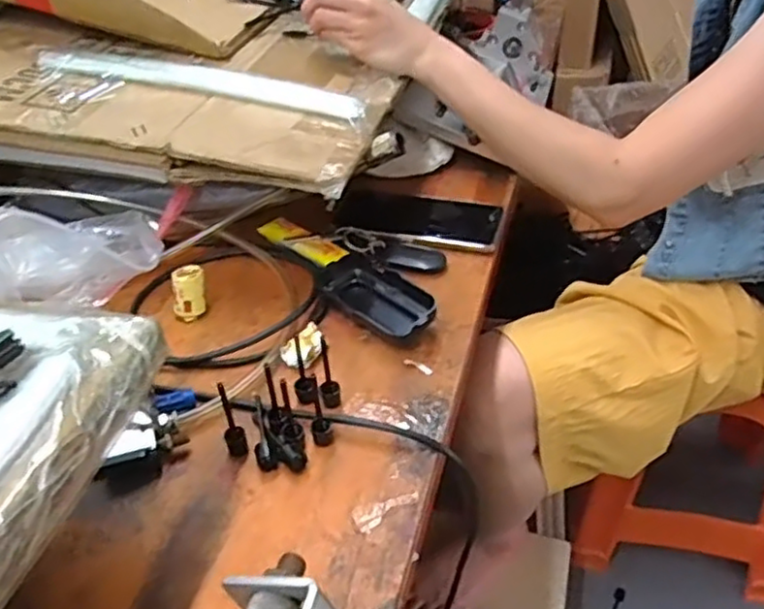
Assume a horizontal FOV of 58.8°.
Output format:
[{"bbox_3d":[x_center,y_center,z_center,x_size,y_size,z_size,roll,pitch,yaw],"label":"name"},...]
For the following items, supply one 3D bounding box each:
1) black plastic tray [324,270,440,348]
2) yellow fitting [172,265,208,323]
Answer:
[{"bbox_3d":[-0.002,0.001,0.566,0.105,0.028,0.050,28,49,33],"label":"black plastic tray"},{"bbox_3d":[-0.163,-0.010,0.577,0.030,0.041,0.022,-15,40,-12],"label":"yellow fitting"}]

